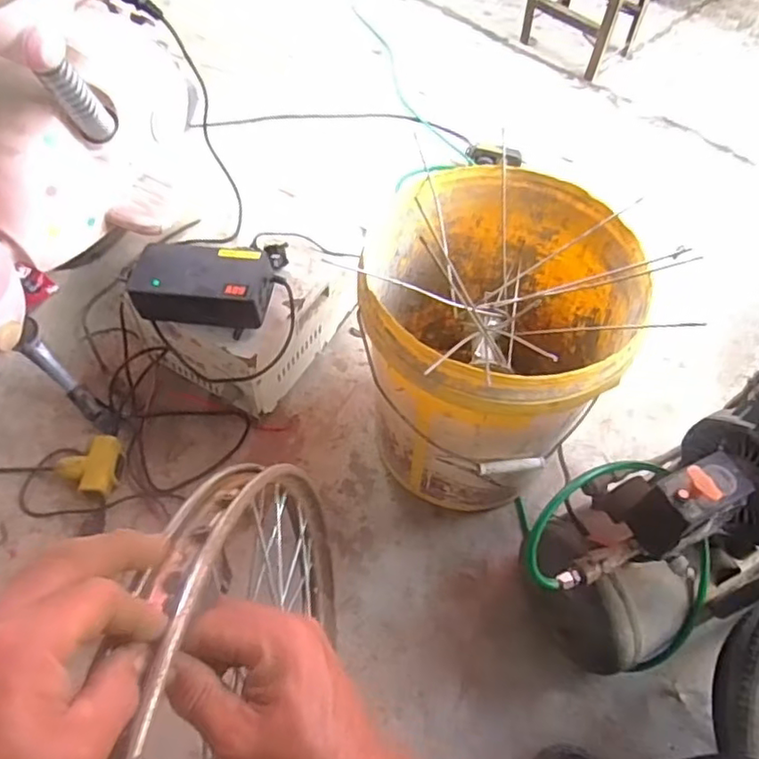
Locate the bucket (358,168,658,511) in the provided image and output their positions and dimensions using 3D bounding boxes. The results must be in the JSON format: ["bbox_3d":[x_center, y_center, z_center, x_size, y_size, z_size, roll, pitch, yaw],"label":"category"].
[{"bbox_3d":[0.133,-0.042,0.786,0.280,0.326,0.317,22,62,10],"label":"bucket"}]

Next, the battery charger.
[{"bbox_3d":[-0.234,-0.125,0.811,0.173,0.053,0.094,6,60,2],"label":"battery charger"}]

